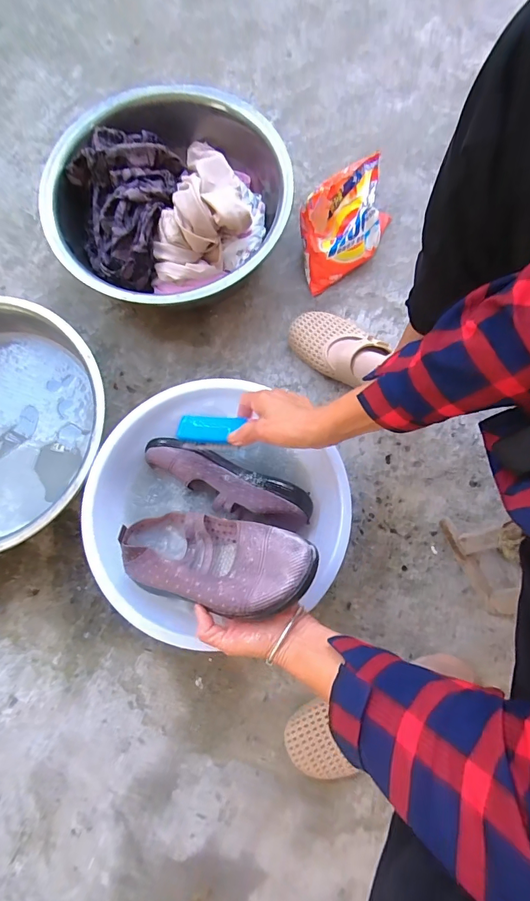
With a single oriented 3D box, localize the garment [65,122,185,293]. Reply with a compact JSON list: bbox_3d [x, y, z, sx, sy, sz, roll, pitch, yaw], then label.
[{"bbox_3d":[-0.233,-0.406,0.657,0.170,0.088,0.277,-1,79,1],"label":"garment"}]

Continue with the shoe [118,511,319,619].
[{"bbox_3d":[-0.058,0.122,0.443,0.230,0.059,0.094,1,77,32],"label":"shoe"}]

